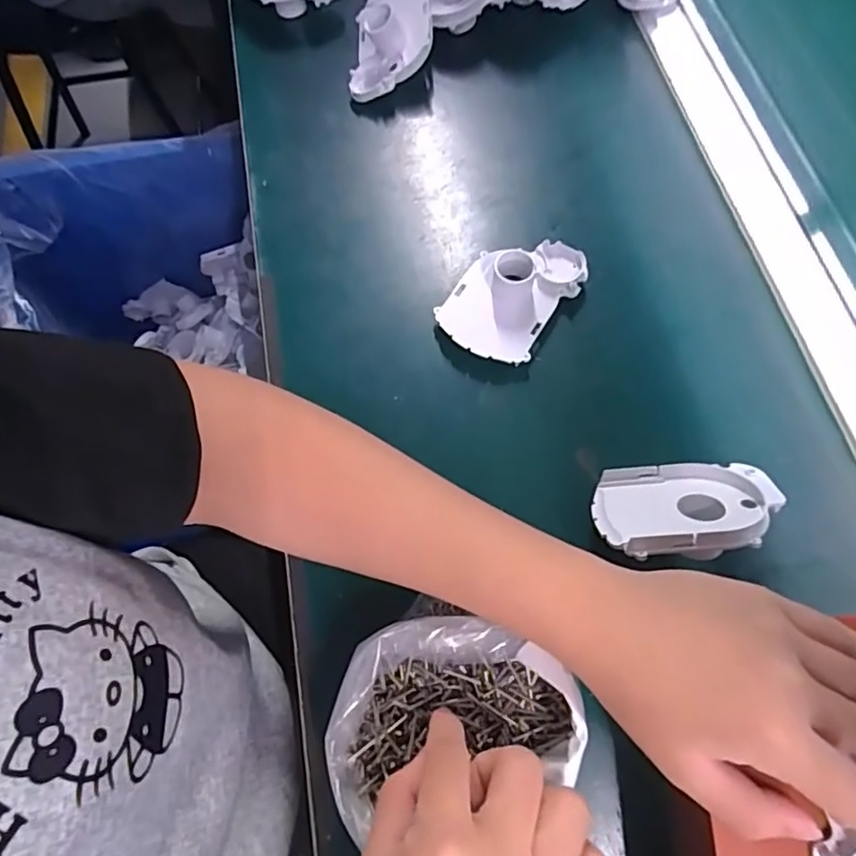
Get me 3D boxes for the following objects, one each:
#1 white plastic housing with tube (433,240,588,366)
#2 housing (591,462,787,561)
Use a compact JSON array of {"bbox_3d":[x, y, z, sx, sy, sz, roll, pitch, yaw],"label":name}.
[{"bbox_3d":[0.058,-0.091,0.388,0.065,0.033,0.098,39,74,16],"label":"white plastic housing with tube"},{"bbox_3d":[0.143,0.046,0.319,0.097,0.066,0.028,-10,113,4],"label":"housing"}]

